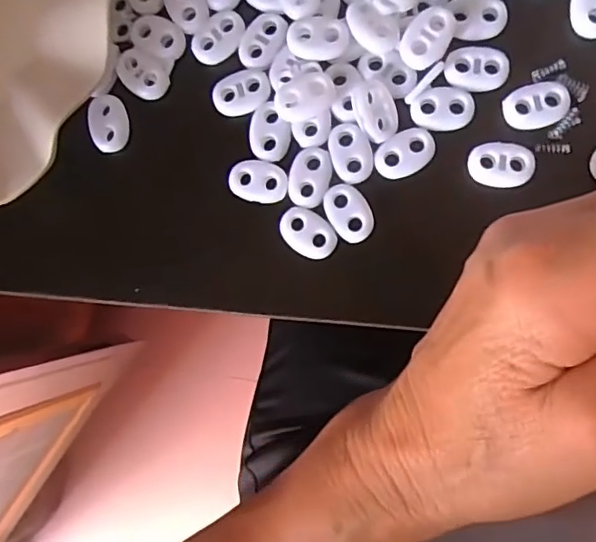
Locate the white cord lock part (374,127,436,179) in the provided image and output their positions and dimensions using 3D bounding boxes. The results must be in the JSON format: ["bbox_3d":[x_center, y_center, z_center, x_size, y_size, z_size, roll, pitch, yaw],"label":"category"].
[{"bbox_3d":[0.039,-0.043,0.214,0.022,0.004,0.015,-34,84,7],"label":"white cord lock part"}]

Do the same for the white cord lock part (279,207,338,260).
[{"bbox_3d":[0.003,-0.015,0.215,0.016,0.004,0.023,-45,83,5],"label":"white cord lock part"}]

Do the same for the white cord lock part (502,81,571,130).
[{"bbox_3d":[0.085,-0.059,0.206,0.022,0.004,0.016,-19,86,8],"label":"white cord lock part"}]

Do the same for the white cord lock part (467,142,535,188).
[{"bbox_3d":[0.073,-0.038,0.207,0.022,0.004,0.015,4,89,9],"label":"white cord lock part"}]

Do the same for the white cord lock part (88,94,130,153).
[{"bbox_3d":[-0.075,-0.059,0.232,0.015,0.006,0.022,-8,88,9],"label":"white cord lock part"}]

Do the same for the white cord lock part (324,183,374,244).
[{"bbox_3d":[0.019,-0.022,0.213,0.015,0.004,0.022,-29,85,7],"label":"white cord lock part"}]

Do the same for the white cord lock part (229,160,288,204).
[{"bbox_3d":[-0.015,-0.034,0.219,0.022,0.004,0.015,8,90,9],"label":"white cord lock part"}]

